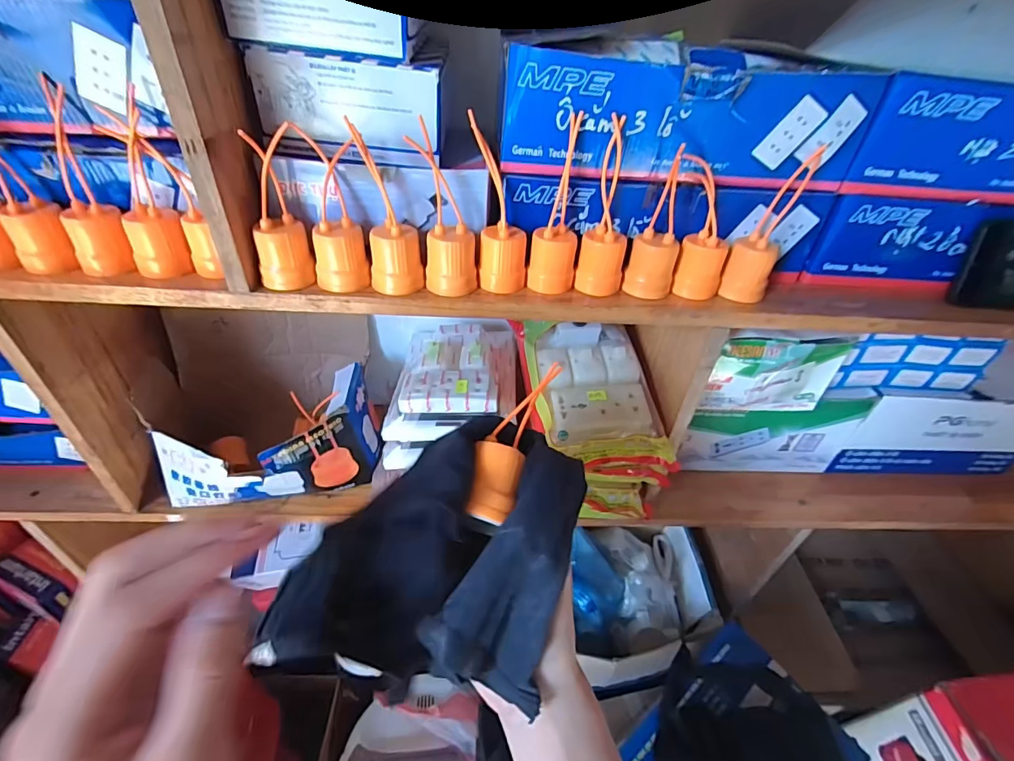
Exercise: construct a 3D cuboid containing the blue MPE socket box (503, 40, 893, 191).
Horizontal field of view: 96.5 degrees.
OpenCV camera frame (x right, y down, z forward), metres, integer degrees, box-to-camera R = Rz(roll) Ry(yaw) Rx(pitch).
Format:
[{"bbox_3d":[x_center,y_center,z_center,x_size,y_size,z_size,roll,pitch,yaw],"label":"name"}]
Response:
[{"bbox_3d":[0.140,-0.208,0.359,0.282,0.089,0.073,0,40,-7],"label":"blue MPE socket box"}]

